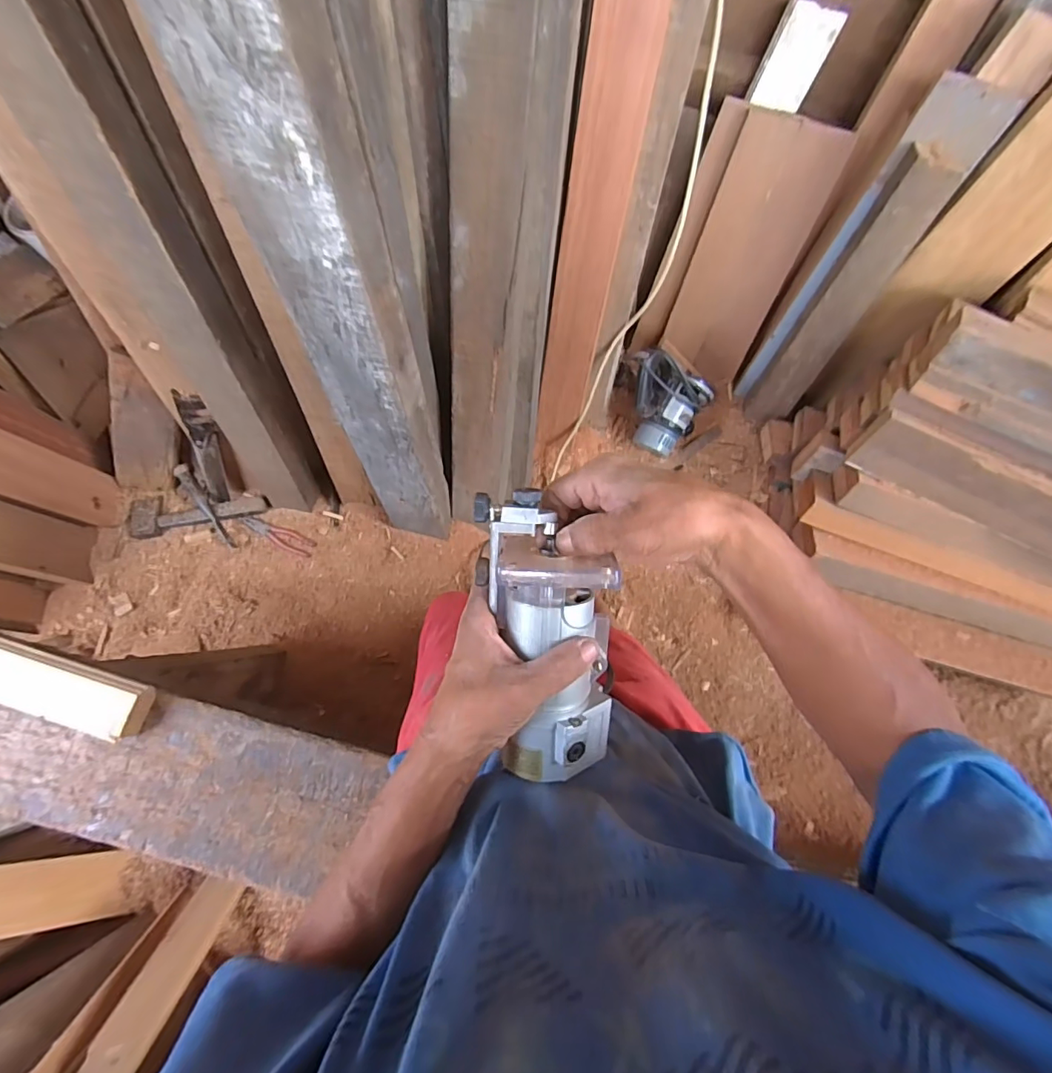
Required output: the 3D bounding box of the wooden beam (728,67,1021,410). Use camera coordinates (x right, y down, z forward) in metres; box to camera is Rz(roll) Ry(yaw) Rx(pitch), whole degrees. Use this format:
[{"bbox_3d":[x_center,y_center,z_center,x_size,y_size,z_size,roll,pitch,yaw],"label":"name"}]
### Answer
[{"bbox_3d":[0.689,-0.539,1.117,0.133,0.691,0.118,26,55,6],"label":"wooden beam"}]

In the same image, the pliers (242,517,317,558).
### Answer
[{"bbox_3d":[-0.630,-0.005,1.309,0.192,0.017,0.051,25,77,5],"label":"pliers"}]

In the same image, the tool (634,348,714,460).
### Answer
[{"bbox_3d":[0.358,-0.320,1.267,0.191,0.203,0.175,0,76,-1],"label":"tool"}]

